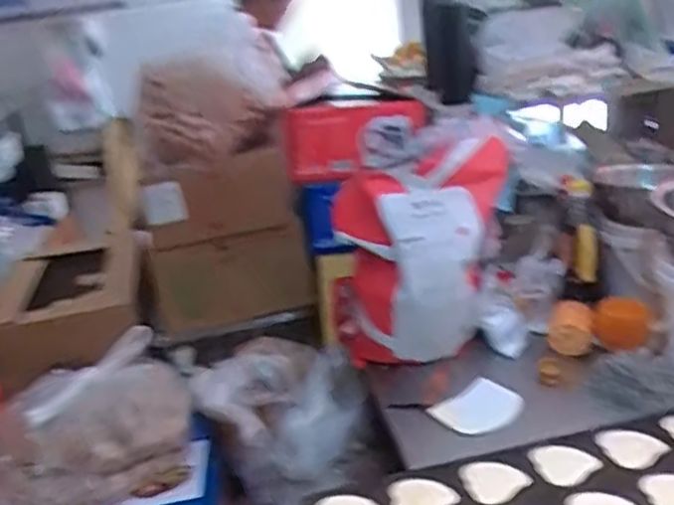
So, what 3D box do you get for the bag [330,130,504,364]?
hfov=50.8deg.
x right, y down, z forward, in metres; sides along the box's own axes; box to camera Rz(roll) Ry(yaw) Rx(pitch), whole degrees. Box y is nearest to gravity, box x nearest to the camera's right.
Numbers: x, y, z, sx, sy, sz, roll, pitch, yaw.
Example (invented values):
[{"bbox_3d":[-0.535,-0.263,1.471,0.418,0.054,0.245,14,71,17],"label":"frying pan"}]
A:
[{"bbox_3d":[0.145,0.006,1.172,0.282,0.328,0.180,-7,22,-1],"label":"bag"}]

